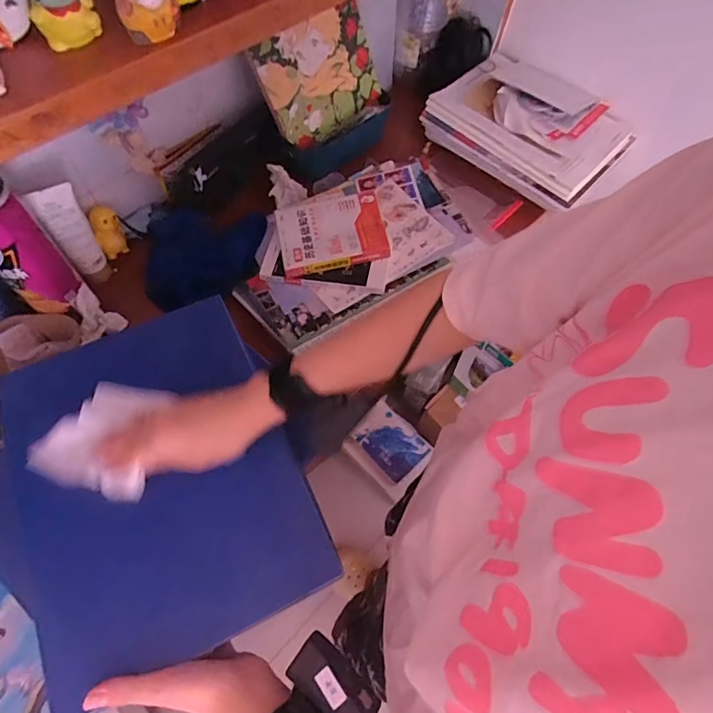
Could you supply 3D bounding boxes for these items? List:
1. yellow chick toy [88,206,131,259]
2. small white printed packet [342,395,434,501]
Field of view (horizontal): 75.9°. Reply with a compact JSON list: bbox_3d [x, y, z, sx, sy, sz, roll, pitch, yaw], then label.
[{"bbox_3d":[-0.350,-0.178,0.644,0.038,0.070,0.037,-33,70,-19],"label":"yellow chick toy"},{"bbox_3d":[0.096,0.265,1.328,0.220,0.059,0.186,38,67,14],"label":"small white printed packet"}]

